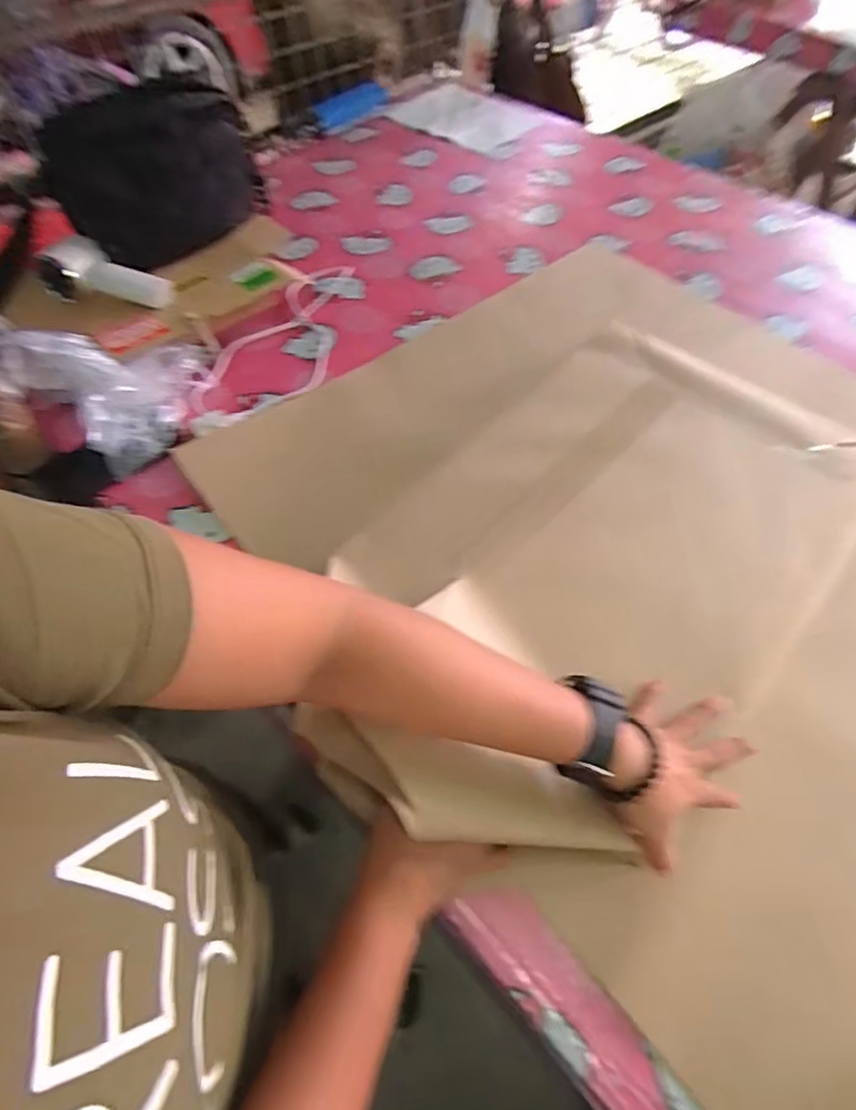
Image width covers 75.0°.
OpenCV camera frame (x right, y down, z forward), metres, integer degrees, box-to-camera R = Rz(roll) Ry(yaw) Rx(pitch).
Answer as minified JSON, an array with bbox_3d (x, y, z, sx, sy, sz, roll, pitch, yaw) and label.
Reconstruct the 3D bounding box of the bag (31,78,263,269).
[{"bbox_3d":[-0.351,-0.505,0.760,0.277,0.185,0.094,-35,63,-20],"label":"bag"}]

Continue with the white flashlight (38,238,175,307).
[{"bbox_3d":[-0.423,-0.365,0.740,0.161,0.053,0.059,7,57,-12],"label":"white flashlight"}]

